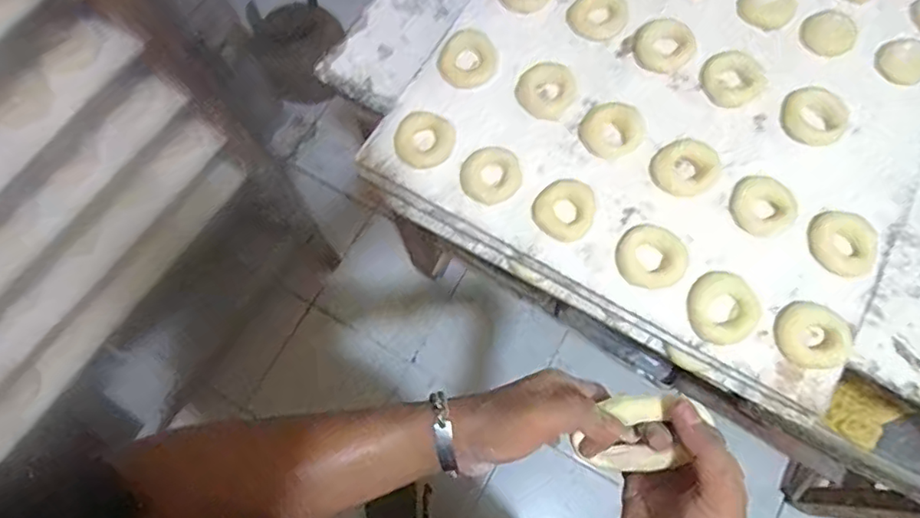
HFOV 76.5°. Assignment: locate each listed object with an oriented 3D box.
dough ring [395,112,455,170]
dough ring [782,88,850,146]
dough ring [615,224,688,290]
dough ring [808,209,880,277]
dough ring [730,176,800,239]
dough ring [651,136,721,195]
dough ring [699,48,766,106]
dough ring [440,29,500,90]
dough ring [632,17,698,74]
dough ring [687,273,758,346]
[{"bbox_3d":[-0.041,-0.138,0.684,0.068,0.020,0.063,0,72,1],"label":"dough ring"},{"bbox_3d":[0.416,-0.168,0.686,0.073,0.013,0.073,0,72,1],"label":"dough ring"},{"bbox_3d":[0.206,-0.003,0.629,0.068,0.021,0.068,0,72,1],"label":"dough ring"},{"bbox_3d":[0.409,-0.017,0.623,0.062,0.017,0.074,-28,74,-8],"label":"dough ring"},{"bbox_3d":[0.331,-0.058,0.640,0.061,0.015,0.068,-38,75,-11],"label":"dough ring"},{"bbox_3d":[0.254,-0.104,0.657,0.070,0.014,0.063,-28,73,-8],"label":"dough ring"},{"bbox_3d":[0.326,-0.216,0.704,0.071,0.018,0.067,-23,73,-6],"label":"dough ring"},{"bbox_3d":[0.012,-0.245,0.722,0.064,0.023,0.080,25,74,9],"label":"dough ring"},{"bbox_3d":[0.249,-0.260,0.713,0.070,0.025,0.062,24,74,9],"label":"dough ring"},{"bbox_3d":[0.272,0.052,0.608,0.070,0.013,0.071,0,72,1],"label":"dough ring"}]

